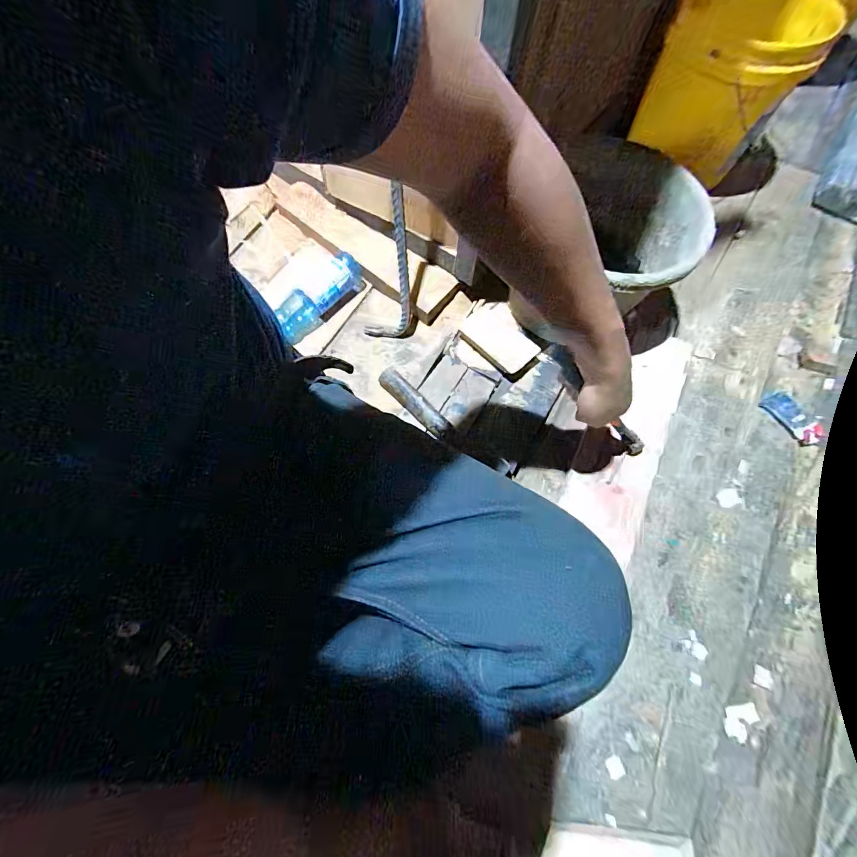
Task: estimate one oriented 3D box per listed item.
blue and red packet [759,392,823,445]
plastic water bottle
[{"bbox_3d":[0.594,-0.018,0.641,0.049,0.007,0.094,-29,71,-10],"label":"blue and red packet"},{"bbox_3d":[-0.193,-0.235,0.703,0.056,0.069,0.181,42,87,15],"label":"plastic water bottle"}]

